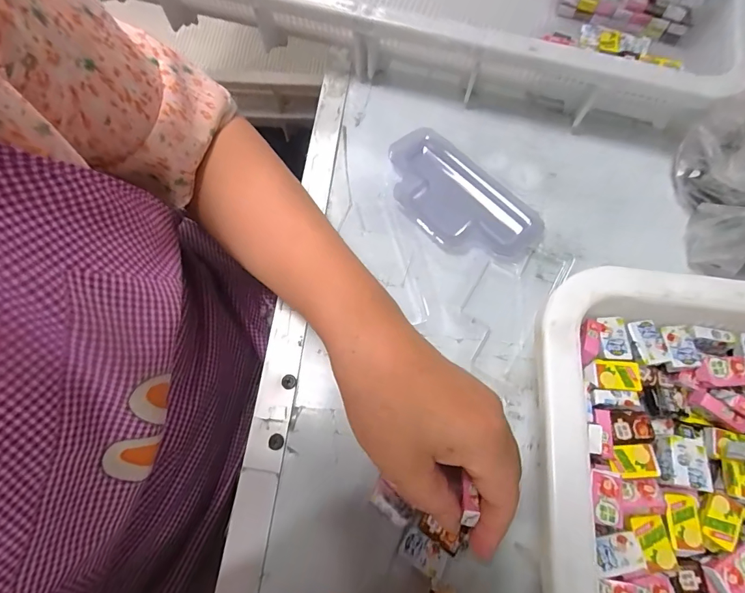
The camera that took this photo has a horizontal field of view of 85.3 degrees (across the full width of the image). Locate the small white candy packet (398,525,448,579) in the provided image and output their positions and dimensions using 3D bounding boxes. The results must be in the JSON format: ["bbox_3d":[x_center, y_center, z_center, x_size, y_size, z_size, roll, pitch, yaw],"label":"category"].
[{"bbox_3d":[0.029,0.146,0.230,0.027,0.004,0.016,29,69,11],"label":"small white candy packet"}]

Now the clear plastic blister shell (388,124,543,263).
[{"bbox_3d":[0.066,-0.080,0.330,0.074,0.013,0.141,-38,72,-15],"label":"clear plastic blister shell"}]

